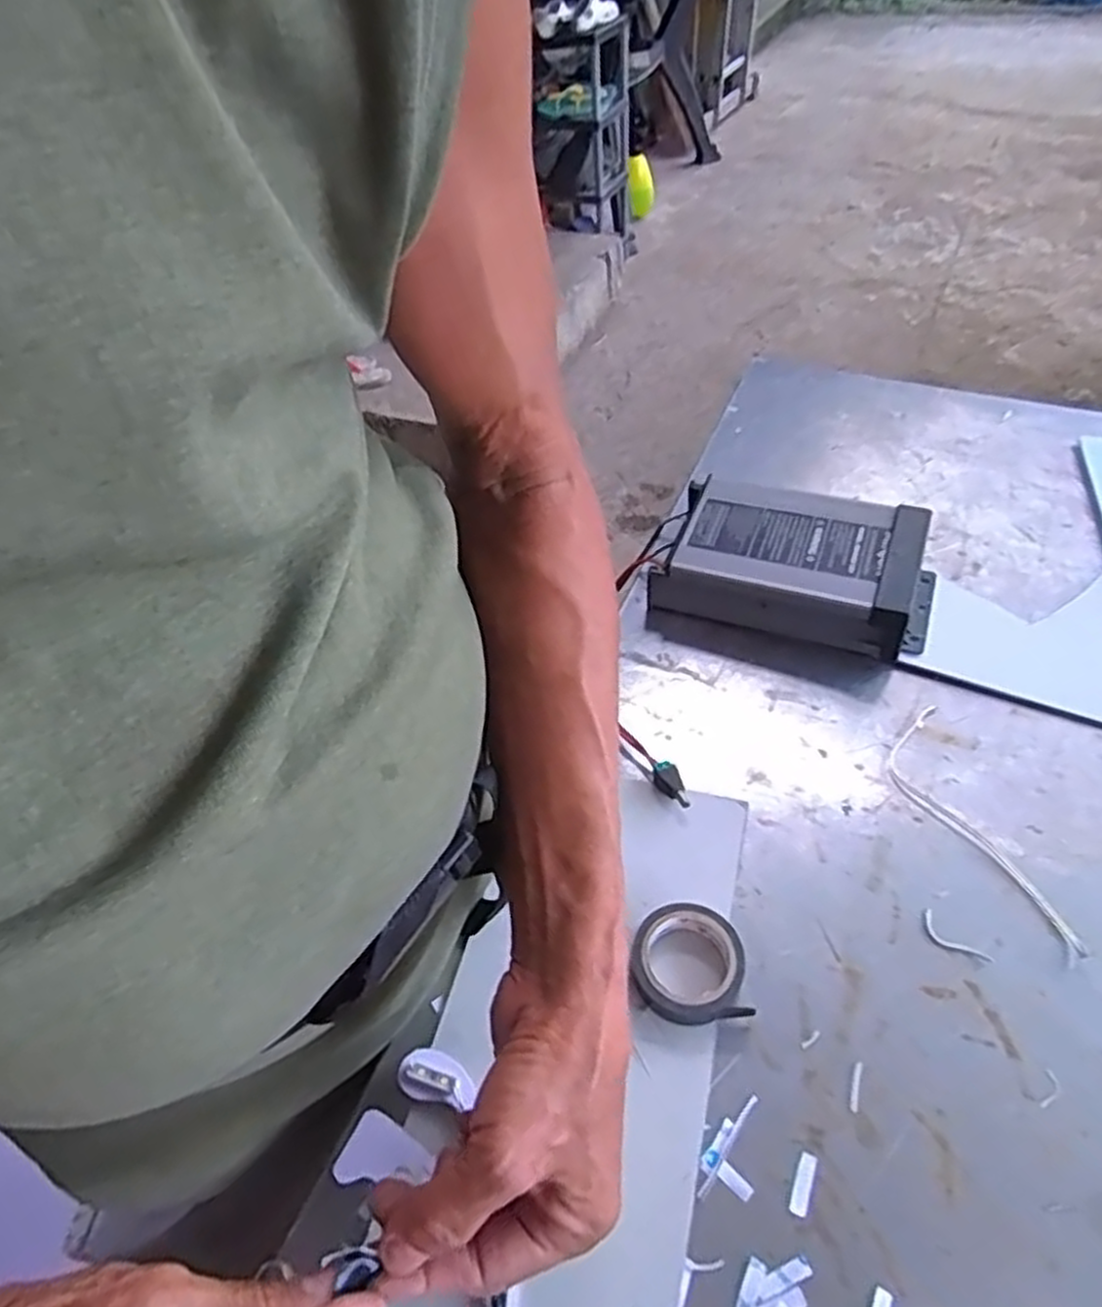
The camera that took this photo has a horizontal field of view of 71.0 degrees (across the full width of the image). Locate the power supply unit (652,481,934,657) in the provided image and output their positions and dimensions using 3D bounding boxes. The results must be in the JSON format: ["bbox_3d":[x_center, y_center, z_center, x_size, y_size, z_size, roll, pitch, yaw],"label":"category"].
[{"bbox_3d":[0.179,-0.064,0.566,0.191,0.055,0.123,12,53,15],"label":"power supply unit"}]

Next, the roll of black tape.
[{"bbox_3d":[0.072,0.163,0.407,0.058,0.021,0.056,-3,51,3],"label":"roll of black tape"}]

